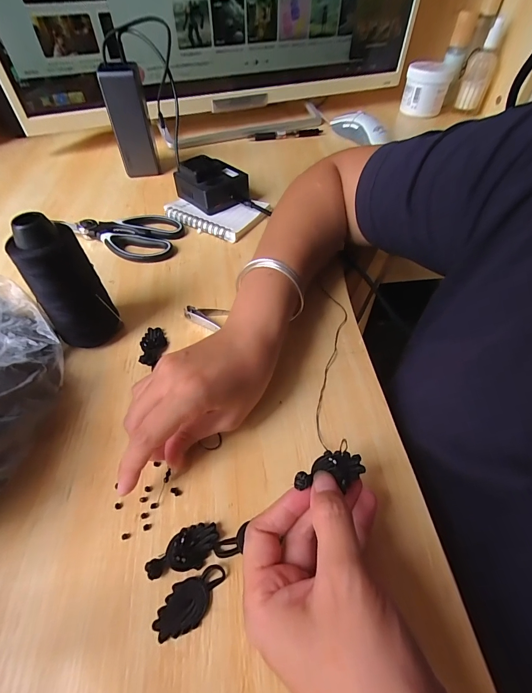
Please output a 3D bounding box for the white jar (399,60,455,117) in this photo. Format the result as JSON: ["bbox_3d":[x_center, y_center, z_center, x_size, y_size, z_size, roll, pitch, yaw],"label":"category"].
[{"bbox_3d":[0.326,-0.526,0.679,0.086,0.076,0.070,19,54,15],"label":"white jar"}]

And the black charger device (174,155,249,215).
[{"bbox_3d":[-0.071,-0.217,0.439,0.077,0.048,0.075,-35,59,-24],"label":"black charger device"}]

